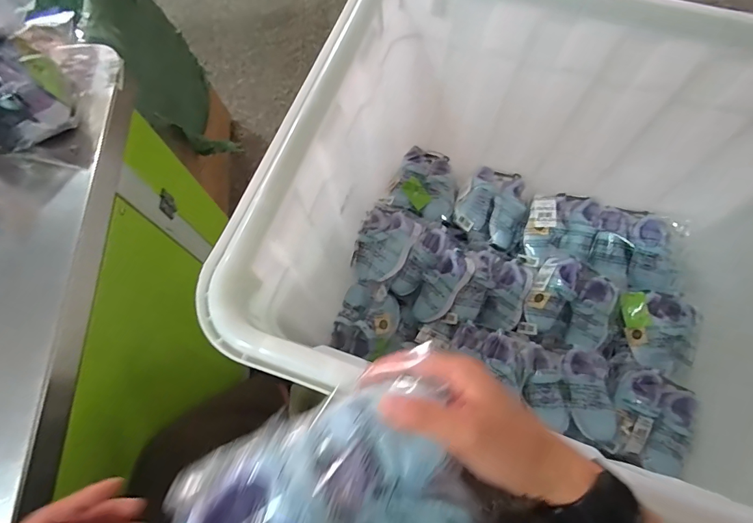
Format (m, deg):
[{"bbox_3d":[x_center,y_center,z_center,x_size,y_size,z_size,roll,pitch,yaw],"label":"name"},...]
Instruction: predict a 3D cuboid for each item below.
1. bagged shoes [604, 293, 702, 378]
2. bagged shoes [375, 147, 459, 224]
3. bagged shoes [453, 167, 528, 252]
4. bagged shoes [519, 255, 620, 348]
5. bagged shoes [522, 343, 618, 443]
[{"bbox_3d":[0.627,0.159,0.901,0.164,0.086,0.187,14,71,7],"label":"bagged shoes"},{"bbox_3d":[0.128,-0.201,1.045,0.175,0.072,0.203,21,72,9],"label":"bagged shoes"},{"bbox_3d":[0.295,-0.142,1.019,0.177,0.091,0.194,13,71,6],"label":"bagged shoes"},{"bbox_3d":[0.456,0.101,0.936,0.192,0.079,0.191,19,71,8],"label":"bagged shoes"},{"bbox_3d":[0.409,0.274,0.850,0.186,0.066,0.173,9,70,5],"label":"bagged shoes"}]

